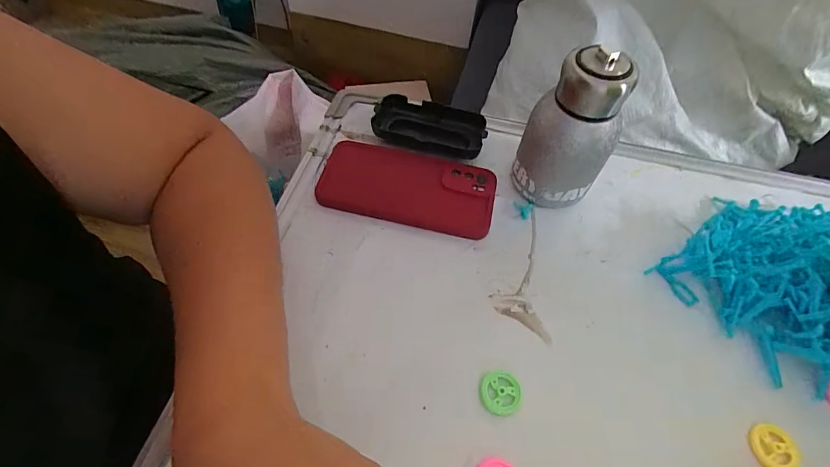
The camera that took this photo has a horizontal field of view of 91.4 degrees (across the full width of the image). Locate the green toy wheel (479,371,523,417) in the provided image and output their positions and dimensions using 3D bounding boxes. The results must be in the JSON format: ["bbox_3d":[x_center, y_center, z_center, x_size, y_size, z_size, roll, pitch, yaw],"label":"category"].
[{"bbox_3d":[0.060,0.113,0.287,0.029,0.011,0.027,2,56,-3],"label":"green toy wheel"}]

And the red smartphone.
[{"bbox_3d":[-0.006,-0.046,0.380,0.160,0.014,0.079,13,57,5],"label":"red smartphone"}]

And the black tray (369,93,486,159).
[{"bbox_3d":[0.013,-0.111,0.407,0.113,0.016,0.054,14,57,6],"label":"black tray"}]

